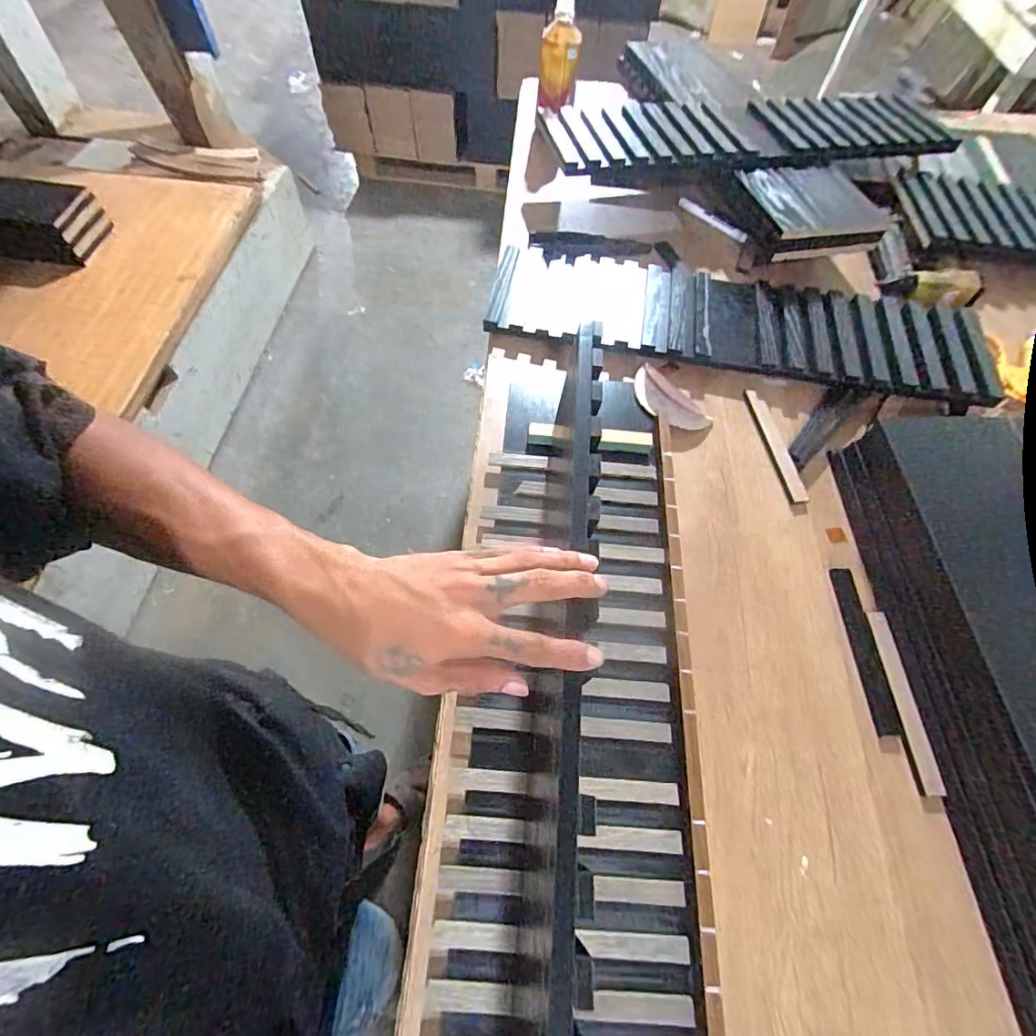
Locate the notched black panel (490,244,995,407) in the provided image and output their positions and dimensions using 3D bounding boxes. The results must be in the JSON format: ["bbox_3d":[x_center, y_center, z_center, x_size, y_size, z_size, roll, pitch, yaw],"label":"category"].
[{"bbox_3d":[0.333,-0.288,0.758,0.722,0.032,0.205,10,61,1],"label":"notched black panel"}]

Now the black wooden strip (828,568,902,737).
[{"bbox_3d":[0.372,0.139,0.553,0.027,0.009,0.175,1,62,-2],"label":"black wooden strip"}]

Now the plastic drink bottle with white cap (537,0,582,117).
[{"bbox_3d":[0.068,-0.823,0.951,0.065,0.188,0.050,-11,88,-5],"label":"plastic drink bottle with white cap"}]

